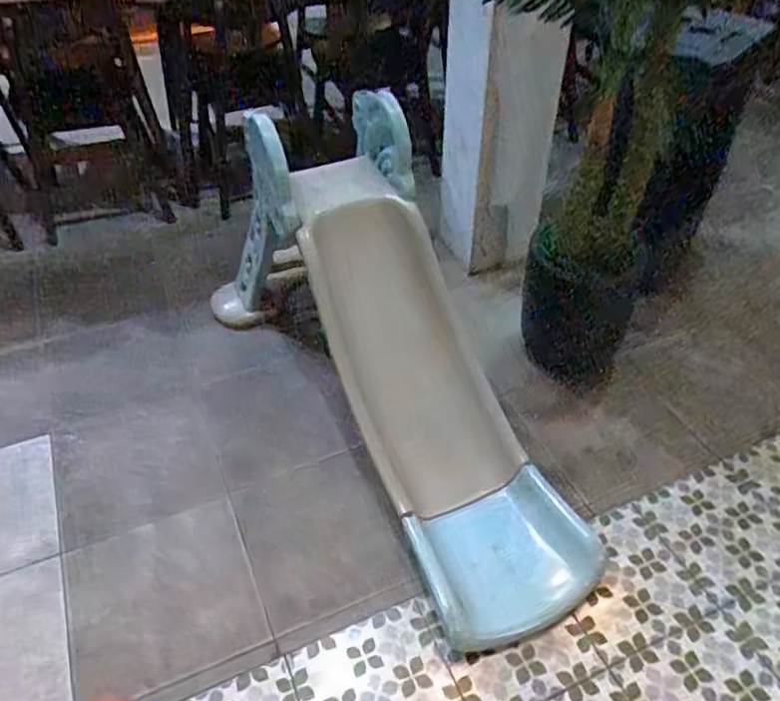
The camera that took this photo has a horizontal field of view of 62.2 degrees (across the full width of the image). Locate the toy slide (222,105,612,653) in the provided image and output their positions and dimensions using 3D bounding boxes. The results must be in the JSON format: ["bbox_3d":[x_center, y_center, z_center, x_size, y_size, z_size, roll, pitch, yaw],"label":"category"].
[{"bbox_3d":[-0.003,-0.045,1.585,0.505,0.701,1.358,-24,48,-22],"label":"toy slide"}]

